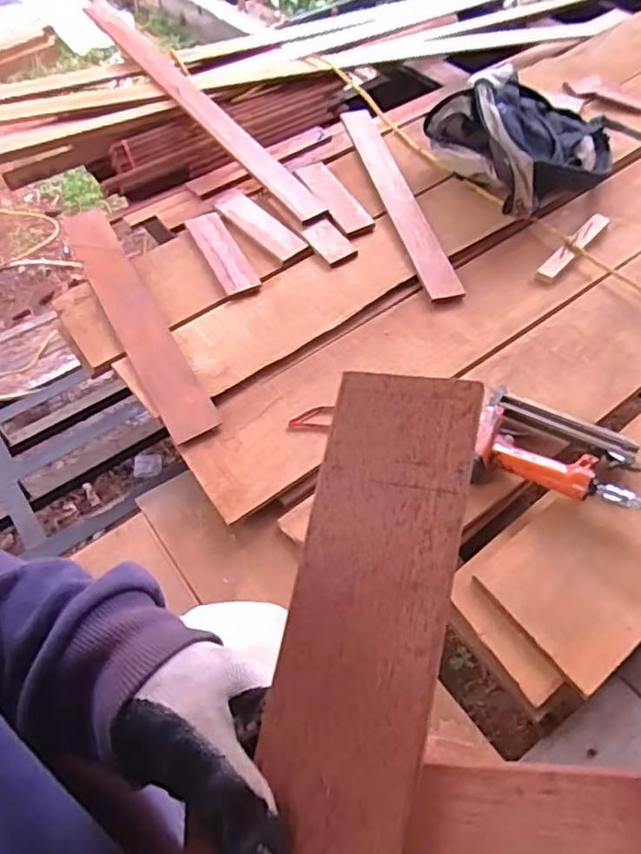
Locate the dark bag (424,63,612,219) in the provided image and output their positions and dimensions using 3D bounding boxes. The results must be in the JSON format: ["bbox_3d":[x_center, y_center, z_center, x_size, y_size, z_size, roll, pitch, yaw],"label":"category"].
[{"bbox_3d":[0.434,-0.589,1.240,0.340,0.164,0.310,-25,58,-15],"label":"dark bag"}]

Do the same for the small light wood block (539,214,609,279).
[{"bbox_3d":[0.474,-0.338,1.147,0.031,0.015,0.202,38,65,25],"label":"small light wood block"}]

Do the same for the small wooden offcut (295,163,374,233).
[{"bbox_3d":[0.023,-0.464,1.234,0.069,0.018,0.204,-25,58,-15],"label":"small wooden offcut"}]

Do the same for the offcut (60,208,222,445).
[{"bbox_3d":[-0.338,-0.212,1.085,0.084,0.026,0.602,-26,58,-15],"label":"offcut"}]

